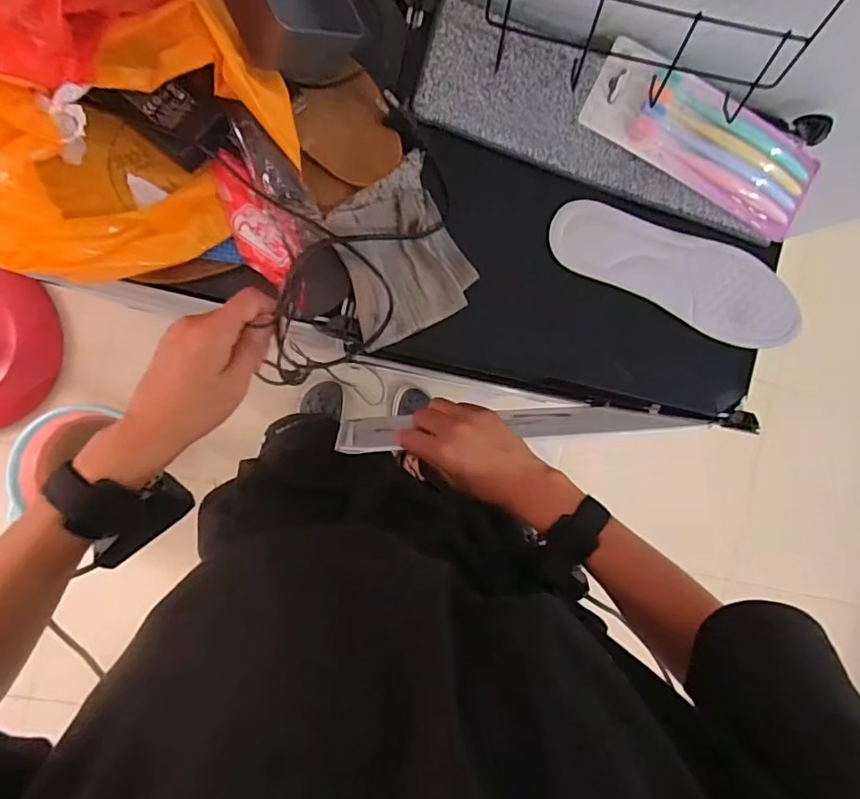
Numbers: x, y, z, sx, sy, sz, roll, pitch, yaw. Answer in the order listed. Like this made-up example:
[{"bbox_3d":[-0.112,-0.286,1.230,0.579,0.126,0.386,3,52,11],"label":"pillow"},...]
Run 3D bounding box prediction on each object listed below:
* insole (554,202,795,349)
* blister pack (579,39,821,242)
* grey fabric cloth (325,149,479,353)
[{"bbox_3d":[0.242,-0.125,0.523,0.259,0.022,0.080,22,90,-10],"label":"insole"},{"bbox_3d":[0.262,-0.248,0.510,0.234,0.019,0.090,23,90,-10],"label":"blister pack"},{"bbox_3d":[-0.027,-0.123,0.461,0.116,0.029,0.126,-32,98,-6],"label":"grey fabric cloth"}]

